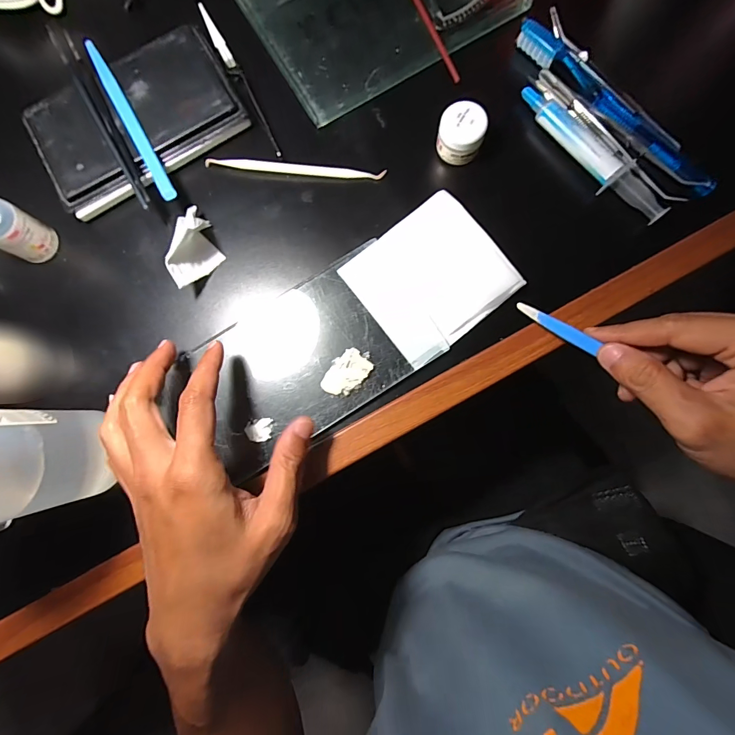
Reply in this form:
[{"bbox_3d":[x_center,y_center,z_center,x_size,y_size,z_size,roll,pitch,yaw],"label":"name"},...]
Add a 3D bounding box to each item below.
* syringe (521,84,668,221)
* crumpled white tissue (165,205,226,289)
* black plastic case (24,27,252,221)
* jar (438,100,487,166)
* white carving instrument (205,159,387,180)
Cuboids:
[{"bbox_3d":[0.169,-0.162,0.273,0.030,0.012,0.136,-42,84,-2],"label":"syringe"},{"bbox_3d":[-0.124,-0.088,0.268,0.022,0.037,0.060,7,85,3],"label":"crumpled white tissue"},{"bbox_3d":[-0.176,-0.191,0.284,0.152,0.024,0.092,-28,84,0],"label":"black plastic case"},{"bbox_3d":[0.069,-0.172,0.274,0.032,0.029,0.030,0,85,3],"label":"jar"},{"bbox_3d":[-0.056,-0.155,0.287,0.138,0.004,0.009,5,85,3],"label":"white carving instrument"}]

